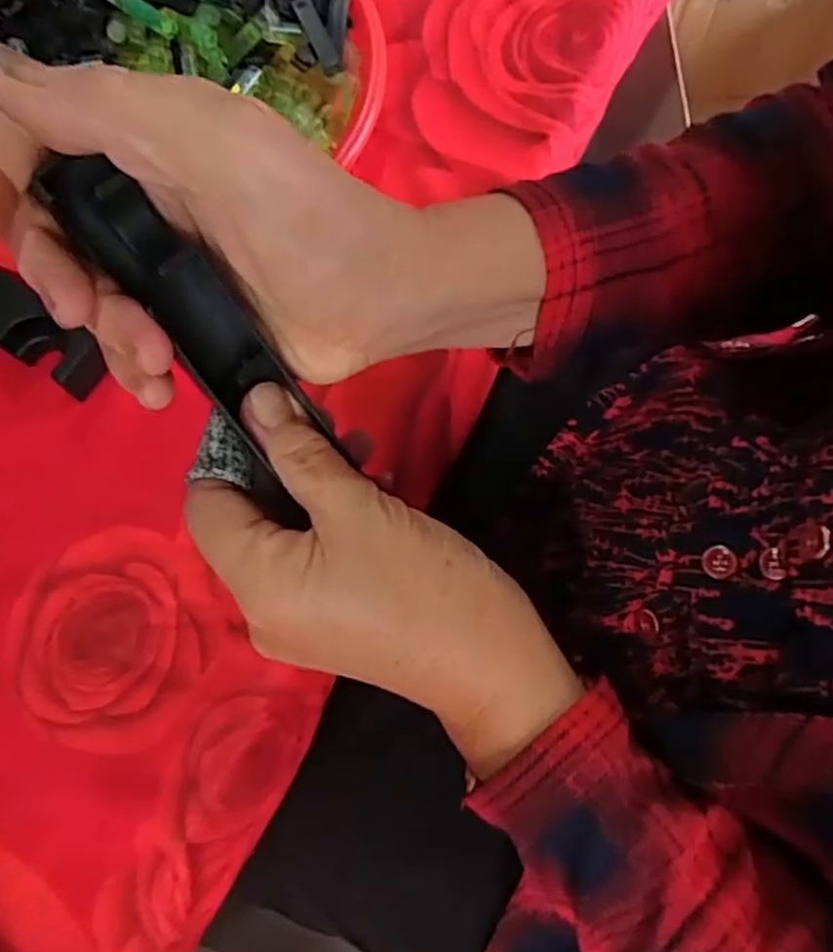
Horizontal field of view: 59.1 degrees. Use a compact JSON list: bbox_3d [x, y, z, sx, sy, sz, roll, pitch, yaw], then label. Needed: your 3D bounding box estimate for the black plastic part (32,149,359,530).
[{"bbox_3d":[-0.064,-0.042,0.232,0.031,0.015,0.124,-36,115,-9],"label":"black plastic part"}]

